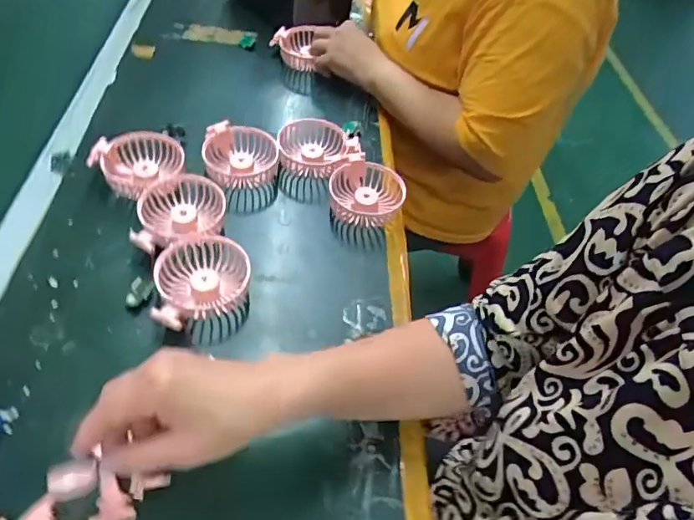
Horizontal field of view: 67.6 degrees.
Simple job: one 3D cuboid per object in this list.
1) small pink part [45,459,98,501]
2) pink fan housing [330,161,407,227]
[{"bbox_3d":[-0.184,0.147,0.348,0.030,0.011,0.024,-5,73,-13],"label":"small pink part"},{"bbox_3d":[0.023,-0.074,0.618,0.089,0.042,0.083,8,49,2],"label":"pink fan housing"}]

